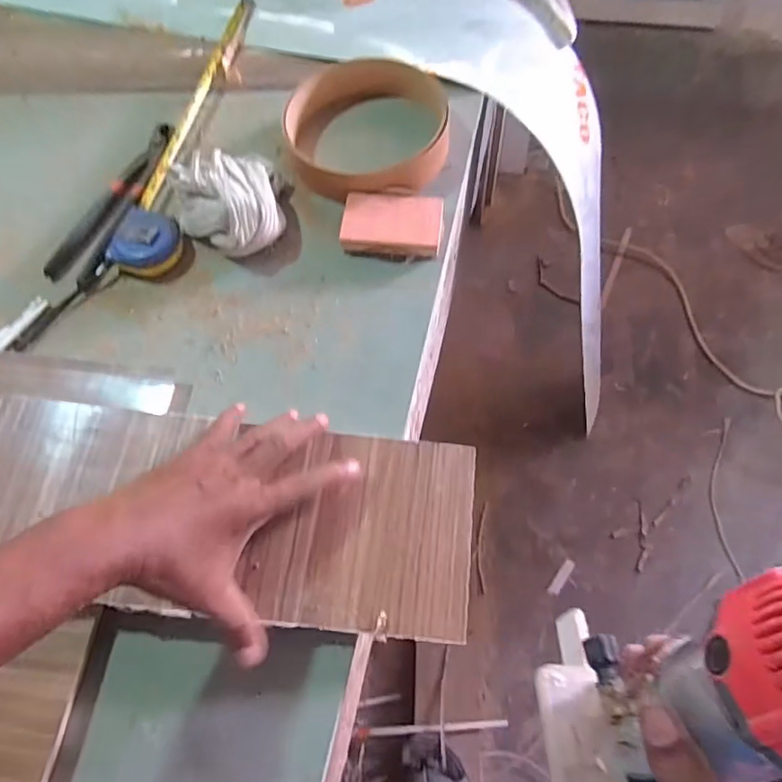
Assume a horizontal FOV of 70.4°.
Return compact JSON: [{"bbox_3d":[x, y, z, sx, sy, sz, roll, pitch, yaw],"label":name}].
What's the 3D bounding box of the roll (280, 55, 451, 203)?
[{"bbox_3d":[-0.027,-0.290,0.611,0.176,0.048,0.168,-1,66,2],"label":"roll"}]

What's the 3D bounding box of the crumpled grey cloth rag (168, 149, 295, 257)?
[{"bbox_3d":[-0.170,-0.189,0.572,0.114,0.059,0.107,1,66,3],"label":"crumpled grey cloth rag"}]

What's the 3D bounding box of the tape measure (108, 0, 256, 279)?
[{"bbox_3d":[-0.226,-0.322,0.656,0.065,0.034,0.453,6,66,6],"label":"tape measure"}]

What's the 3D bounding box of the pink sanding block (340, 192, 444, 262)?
[{"bbox_3d":[0.002,-0.169,0.567,0.098,0.023,0.070,5,66,5],"label":"pink sanding block"}]

